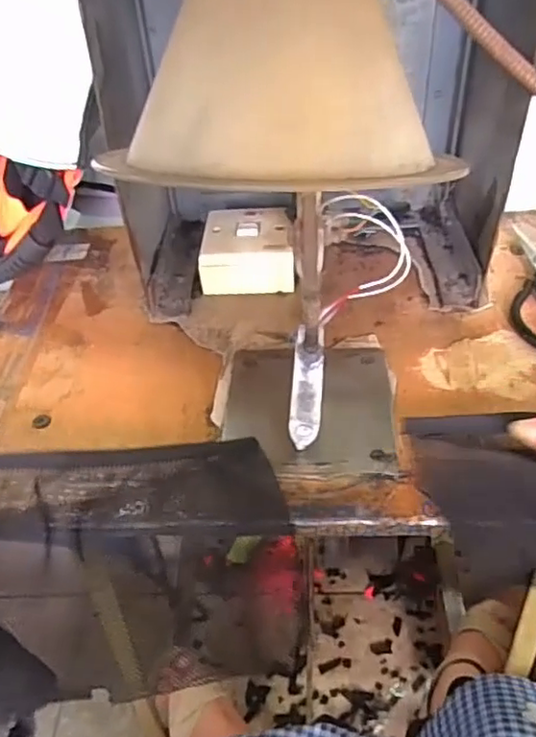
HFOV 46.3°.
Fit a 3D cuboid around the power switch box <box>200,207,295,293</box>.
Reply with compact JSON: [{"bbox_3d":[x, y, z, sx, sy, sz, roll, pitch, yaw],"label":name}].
[{"bbox_3d":[-0.018,-0.114,0.602,0.085,0.036,0.091,-2,43,3],"label":"power switch box"}]

